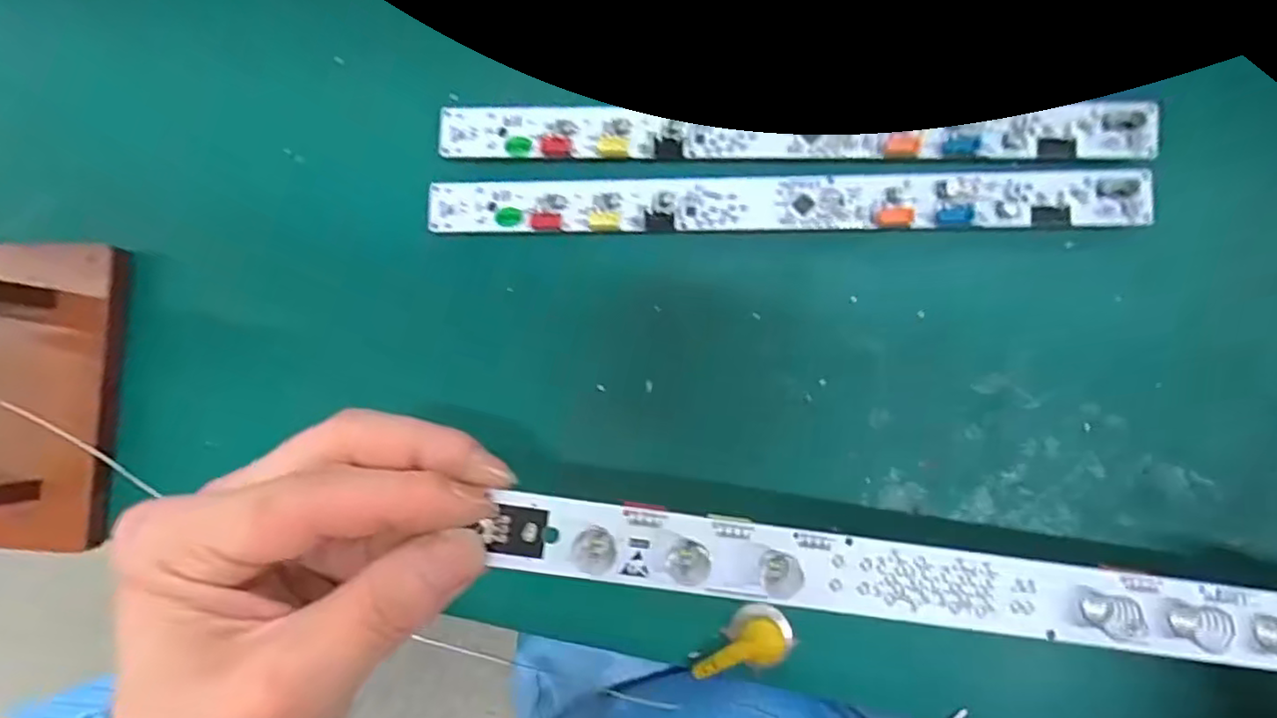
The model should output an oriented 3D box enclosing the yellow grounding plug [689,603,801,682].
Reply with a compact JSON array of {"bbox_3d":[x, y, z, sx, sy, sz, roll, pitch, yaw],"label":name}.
[{"bbox_3d":[0.040,0.114,0.255,0.041,0.014,0.020,-29,82,2],"label":"yellow grounding plug"}]

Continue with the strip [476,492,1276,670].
[{"bbox_3d":[0.084,0.063,0.177,0.247,0.008,0.021,7,84,-1],"label":"strip"}]

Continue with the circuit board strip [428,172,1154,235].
[{"bbox_3d":[0.054,-0.063,0.266,0.285,0.009,0.022,1,87,6],"label":"circuit board strip"}]

